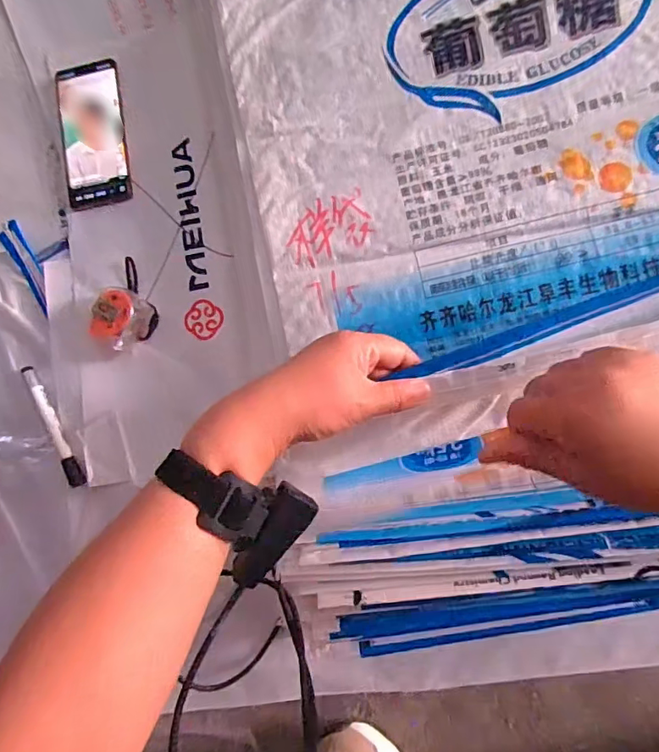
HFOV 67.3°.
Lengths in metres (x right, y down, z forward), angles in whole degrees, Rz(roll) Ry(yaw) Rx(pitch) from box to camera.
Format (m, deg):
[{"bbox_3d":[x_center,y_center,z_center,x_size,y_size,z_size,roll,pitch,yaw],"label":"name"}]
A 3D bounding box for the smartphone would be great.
[{"bbox_3d":[-0.271,-0.278,0.564,0.074,0.014,0.168,-8,85,7],"label":"smartphone"}]

